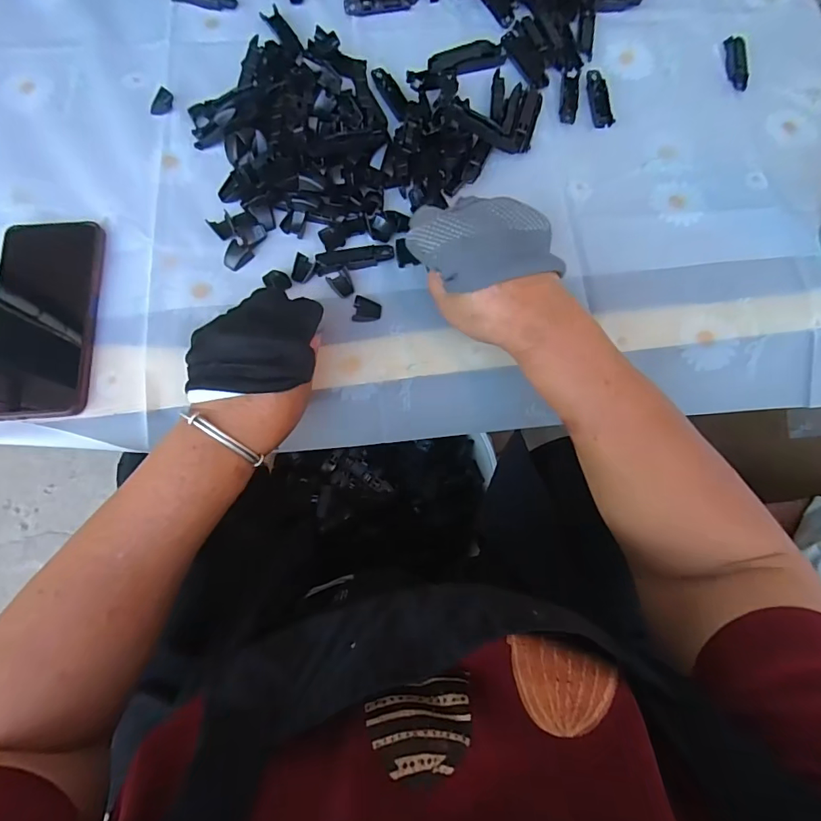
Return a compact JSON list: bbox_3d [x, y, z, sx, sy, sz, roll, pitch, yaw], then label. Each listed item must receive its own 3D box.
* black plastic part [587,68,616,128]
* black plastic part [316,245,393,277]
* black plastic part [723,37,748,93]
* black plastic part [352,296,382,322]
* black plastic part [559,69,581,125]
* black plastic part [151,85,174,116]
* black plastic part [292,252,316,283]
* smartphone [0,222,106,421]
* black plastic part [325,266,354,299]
[{"bbox_3d":[0.178,-0.297,0.440,0.019,0.006,0.067,-6,75,-2],"label":"black plastic part"},{"bbox_3d":[-0.047,-0.129,0.393,0.064,0.004,0.020,-10,75,-4],"label":"black plastic part"},{"bbox_3d":[0.314,-0.335,0.449,0.018,0.006,0.064,5,75,1],"label":"black plastic part"},{"bbox_3d":[-0.036,-0.083,0.380,0.022,0.007,0.020,6,75,1],"label":"black plastic part"},{"bbox_3d":[0.151,-0.298,0.440,0.017,0.004,0.062,8,75,2],"label":"black plastic part"},{"bbox_3d":[-0.231,-0.287,0.431,0.020,0.010,0.022,5,75,1],"label":"black plastic part"},{"bbox_3d":[-0.089,-0.119,0.389,0.017,0.004,0.024,13,75,3],"label":"black plastic part"},{"bbox_3d":[-0.295,-0.077,0.373,0.081,0.006,0.166,-2,75,-1],"label":"smartphone"},{"bbox_3d":[-0.057,-0.106,0.389,0.019,0.006,0.023,-33,77,-9],"label":"black plastic part"}]

